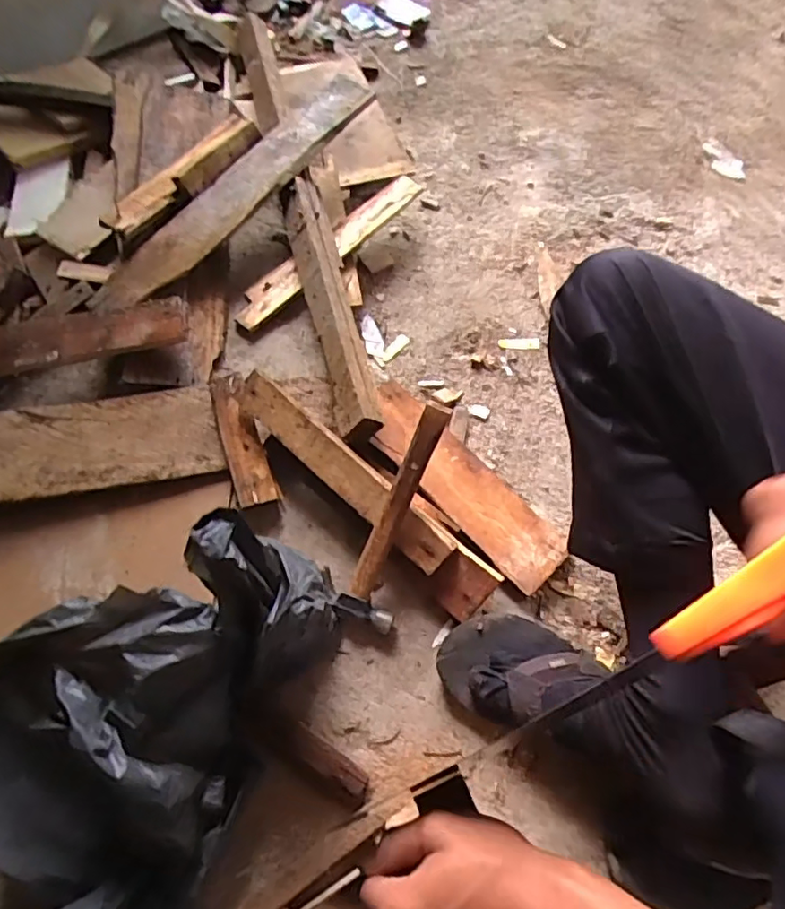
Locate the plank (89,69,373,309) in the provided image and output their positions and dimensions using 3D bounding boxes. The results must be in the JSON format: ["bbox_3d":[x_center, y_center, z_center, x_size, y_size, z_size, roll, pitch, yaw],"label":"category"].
[{"bbox_3d":[-0.221,-0.388,0.845,0.095,0.019,0.518,33,74,20],"label":"plank"}]

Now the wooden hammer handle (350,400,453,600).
[{"bbox_3d":[0.006,0.050,0.619,0.025,0.016,0.221,25,97,11],"label":"wooden hammer handle"}]

